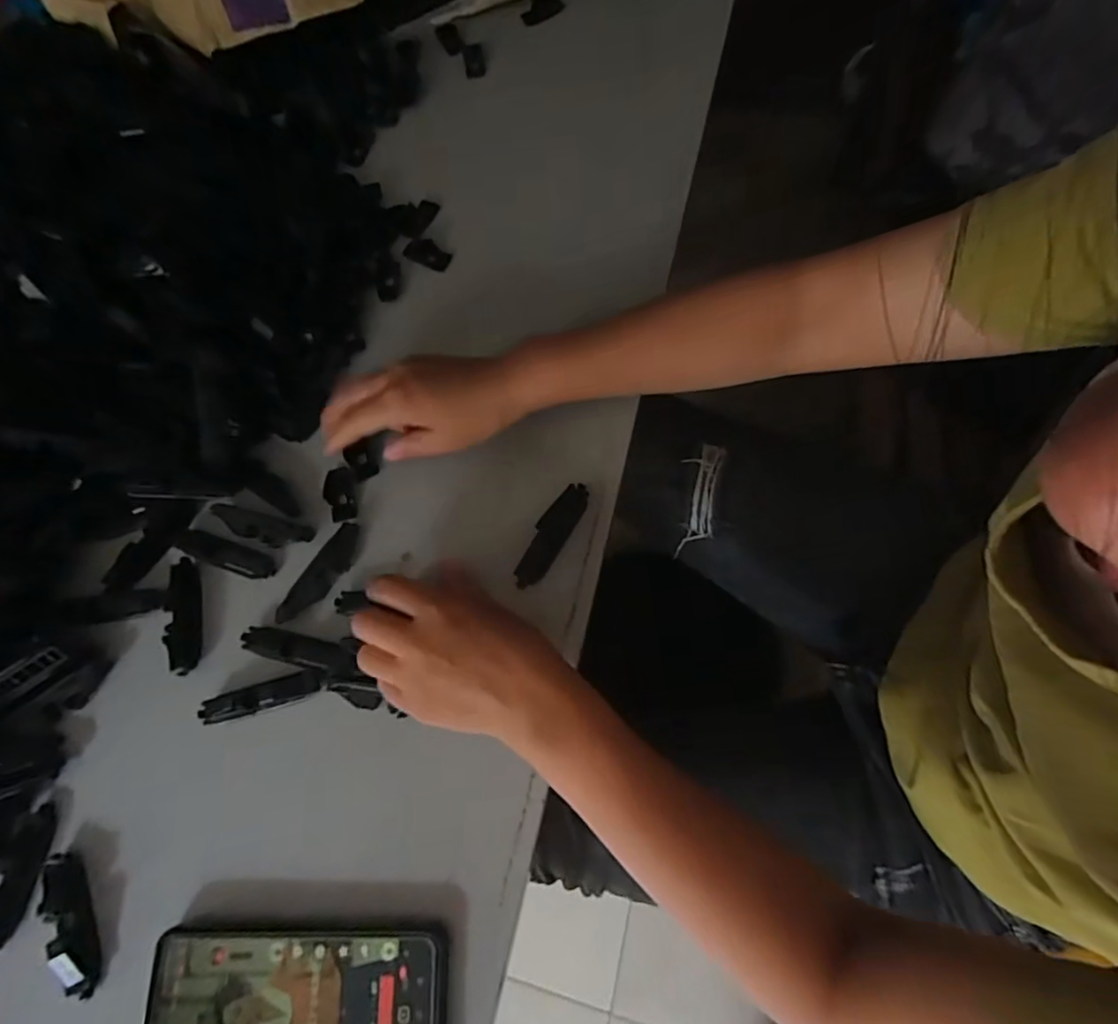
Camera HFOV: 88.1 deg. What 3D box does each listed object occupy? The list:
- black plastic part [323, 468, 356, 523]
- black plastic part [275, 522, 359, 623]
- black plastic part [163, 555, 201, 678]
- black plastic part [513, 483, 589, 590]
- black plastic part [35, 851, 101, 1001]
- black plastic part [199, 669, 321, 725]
[{"bbox_3d":[-0.163,-0.013,0.429,0.023,0.004,0.042,-14,70,2],"label":"black plastic part"},{"bbox_3d":[-0.164,0.044,0.400,0.019,0.016,0.079,29,77,15],"label":"black plastic part"},{"bbox_3d":[-0.264,0.072,0.402,0.021,0.008,0.079,-16,70,1],"label":"black plastic part"},{"bbox_3d":[-0.006,0.016,0.398,0.022,0.007,0.081,29,77,15],"label":"black plastic part"},{"bbox_3d":[-0.295,0.247,0.346,0.018,0.013,0.081,-29,71,-4],"label":"black plastic part"},{"bbox_3d":[-0.196,0.122,0.382,0.079,0.016,0.020,-16,70,1],"label":"black plastic part"}]

